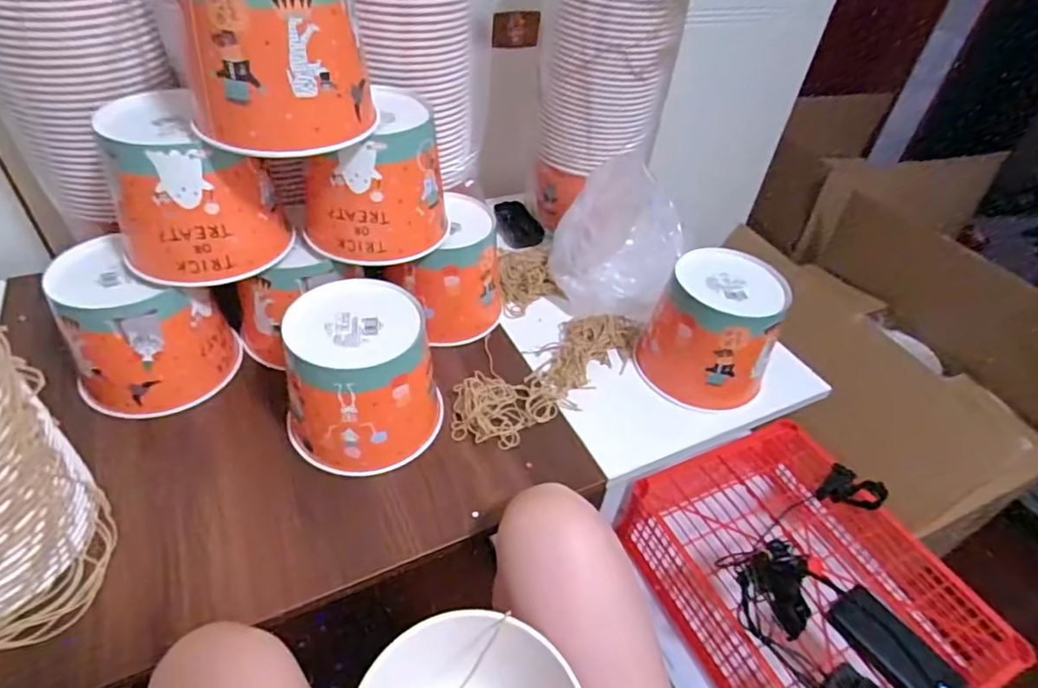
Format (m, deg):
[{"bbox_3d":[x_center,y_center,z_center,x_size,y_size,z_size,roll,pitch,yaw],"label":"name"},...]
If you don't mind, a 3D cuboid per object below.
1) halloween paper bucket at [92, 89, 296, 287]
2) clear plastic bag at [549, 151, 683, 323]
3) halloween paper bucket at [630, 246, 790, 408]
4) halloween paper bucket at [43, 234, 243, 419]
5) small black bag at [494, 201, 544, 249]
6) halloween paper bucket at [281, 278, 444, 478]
[{"bbox_3d":[-0.313,-0.150,0.564,0.145,0.137,0.125,-3,44,-11],"label":"halloween paper bucket"},{"bbox_3d":[0.131,-0.131,0.766,0.171,0.163,0.120,11,43,4],"label":"clear plastic bag"},{"bbox_3d":[0.234,-0.020,0.700,0.143,0.134,0.132,4,43,-4],"label":"halloween paper bucket"},{"bbox_3d":[-0.393,-0.019,0.614,0.146,0.135,0.129,-22,50,-28],"label":"halloween paper bucket"},{"bbox_3d":[-0.003,-0.191,0.917,0.056,0.011,0.111,-29,58,-4],"label":"small black bag"},{"bbox_3d":[-0.159,0.032,0.591,0.150,0.130,0.151,-6,45,-14],"label":"halloween paper bucket"}]

